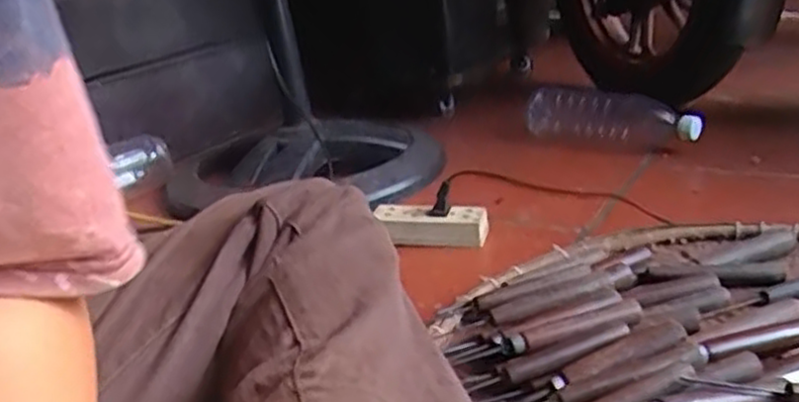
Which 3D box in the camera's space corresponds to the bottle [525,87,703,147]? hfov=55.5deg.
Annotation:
[{"bbox_3d":[0.317,-0.129,1.127,0.290,0.066,0.070,12,28,43],"label":"bottle"}]

